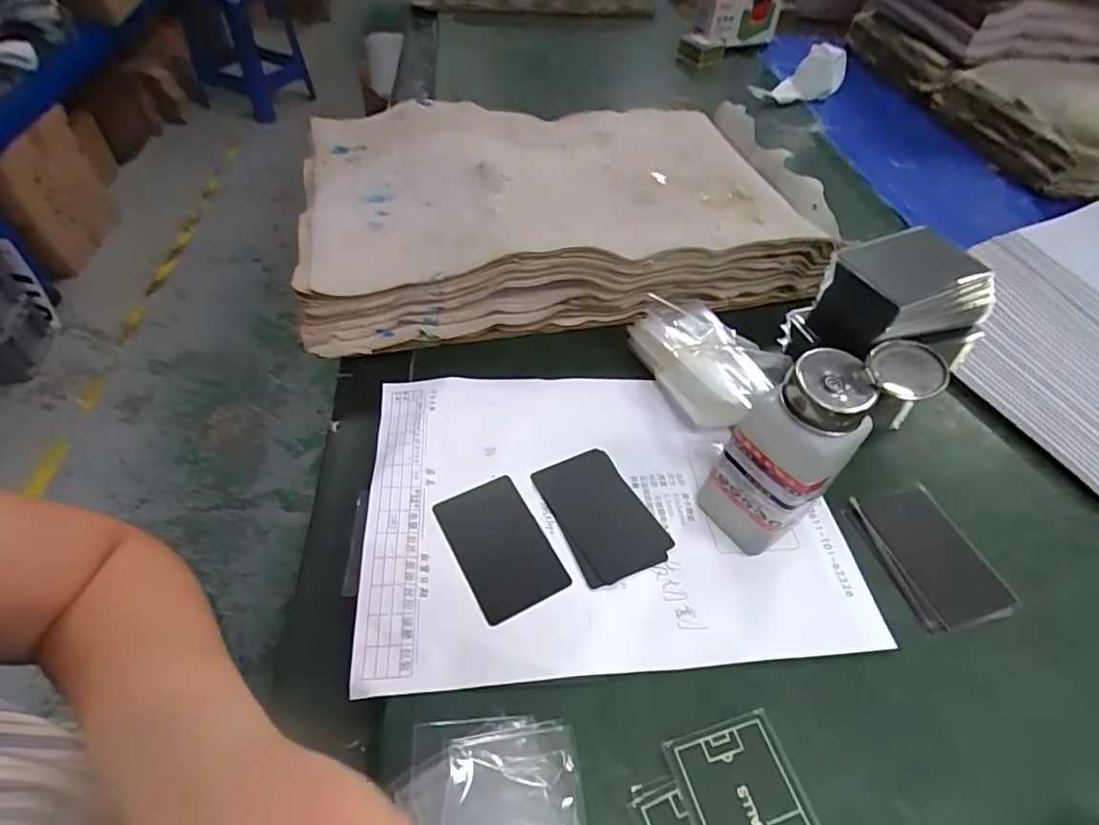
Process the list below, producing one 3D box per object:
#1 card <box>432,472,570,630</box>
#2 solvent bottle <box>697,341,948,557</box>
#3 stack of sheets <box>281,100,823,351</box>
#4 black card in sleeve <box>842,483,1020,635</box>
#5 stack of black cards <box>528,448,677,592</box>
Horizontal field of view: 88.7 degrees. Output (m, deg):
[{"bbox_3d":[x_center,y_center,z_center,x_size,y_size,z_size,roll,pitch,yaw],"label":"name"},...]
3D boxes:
[{"bbox_3d":[-0.030,0.080,0.339,0.053,0.004,0.083,-21,55,-22],"label":"card"},{"bbox_3d":[0.139,0.020,0.317,0.070,0.136,0.058,-22,56,-22],"label":"solvent bottle"},{"bbox_3d":[0.018,-0.188,0.521,0.438,0.088,0.272,-6,51,-10],"label":"stack of sheets"},{"bbox_3d":[0.242,0.092,0.361,0.068,0.009,0.090,-8,51,-12],"label":"black card in sleeve"},{"bbox_3d":[0.033,0.062,0.358,0.058,0.004,0.090,-18,54,-19],"label":"stack of black cards"}]

